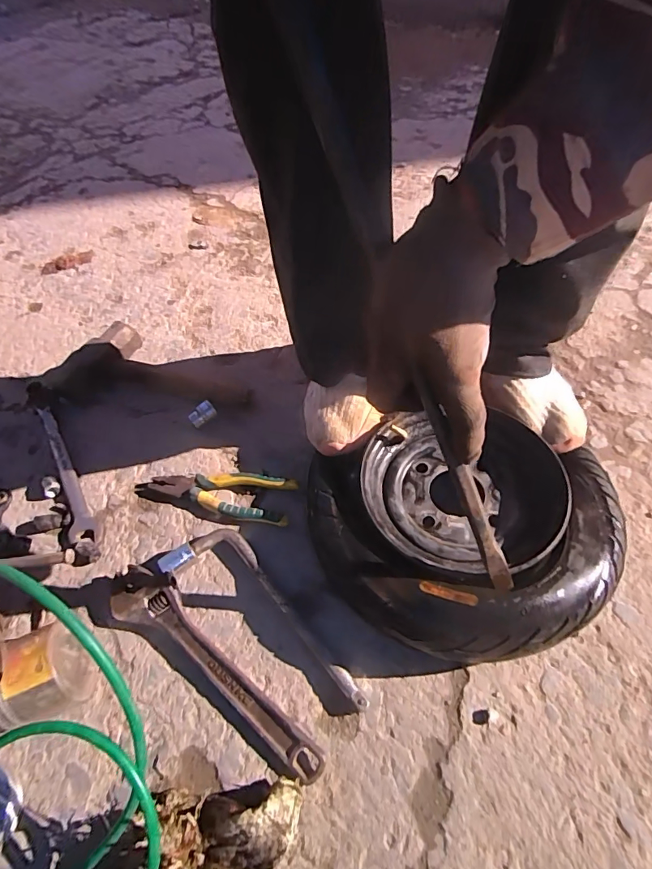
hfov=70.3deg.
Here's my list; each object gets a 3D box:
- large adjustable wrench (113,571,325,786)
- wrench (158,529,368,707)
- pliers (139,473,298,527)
[{"bbox_3d":[-0.118,0.236,0.470,0.280,0.031,0.051,31,63,24],"label":"large adjustable wrench"},{"bbox_3d":[-0.059,0.181,0.510,0.268,0.022,0.077,25,60,21],"label":"wrench"},{"bbox_3d":[-0.147,0.072,0.598,0.212,0.023,0.065,8,56,11],"label":"pliers"}]

